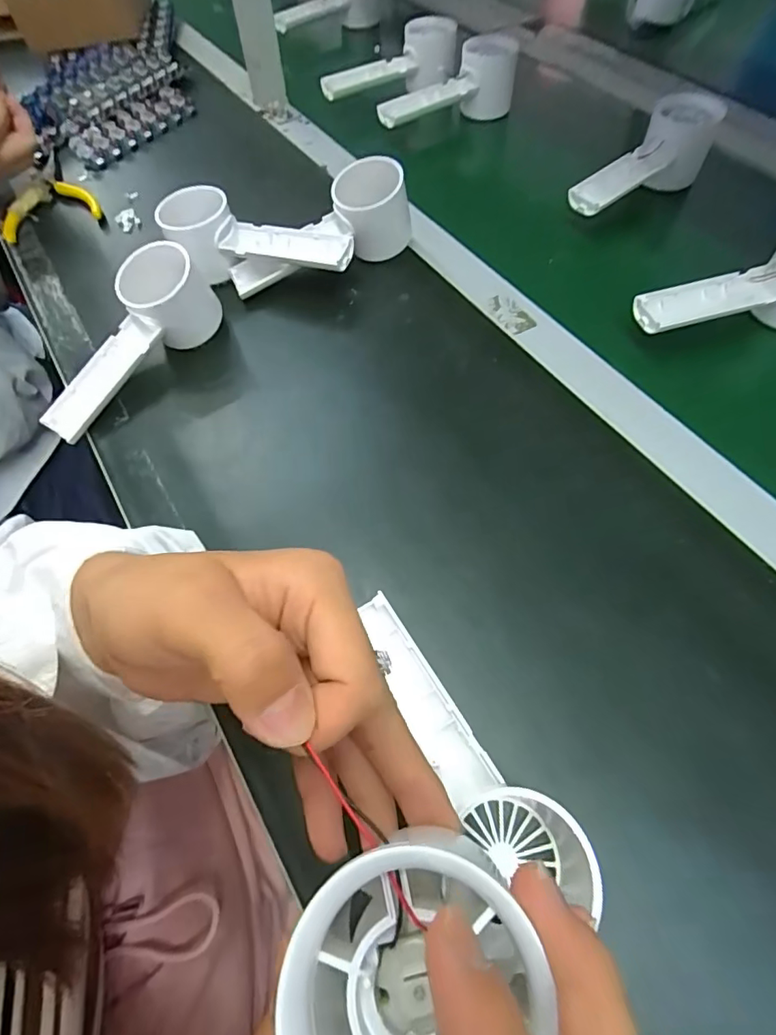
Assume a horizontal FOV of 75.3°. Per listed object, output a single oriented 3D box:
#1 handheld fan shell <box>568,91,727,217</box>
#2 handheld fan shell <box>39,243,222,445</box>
[{"bbox_3d":[0.219,-0.300,0.426,0.147,0.048,0.052,-41,66,-17],"label":"handheld fan shell"},{"bbox_3d":[-0.189,-0.122,0.369,0.059,0.056,0.156,39,87,22],"label":"handheld fan shell"}]

